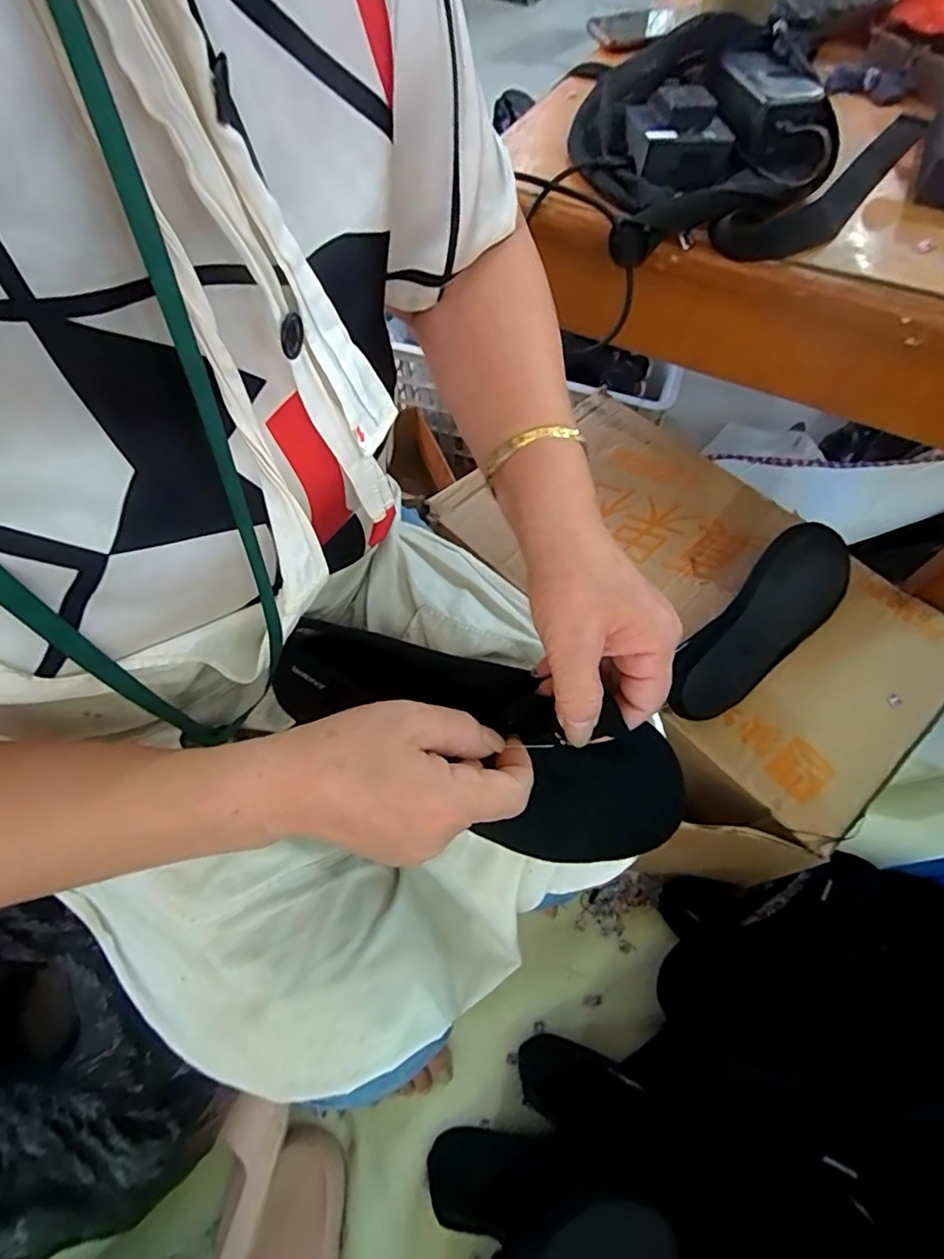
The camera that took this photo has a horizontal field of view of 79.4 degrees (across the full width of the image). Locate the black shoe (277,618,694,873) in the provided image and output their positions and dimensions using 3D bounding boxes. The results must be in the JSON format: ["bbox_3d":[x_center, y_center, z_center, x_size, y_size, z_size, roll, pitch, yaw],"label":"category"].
[{"bbox_3d":[-0.003,0.055,0.328,0.244,0.060,0.091,23,65,14],"label":"black shoe"}]

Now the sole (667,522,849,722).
[{"bbox_3d":[0.290,-0.009,0.565,0.242,0.024,0.086,-42,103,-11],"label":"sole"}]

